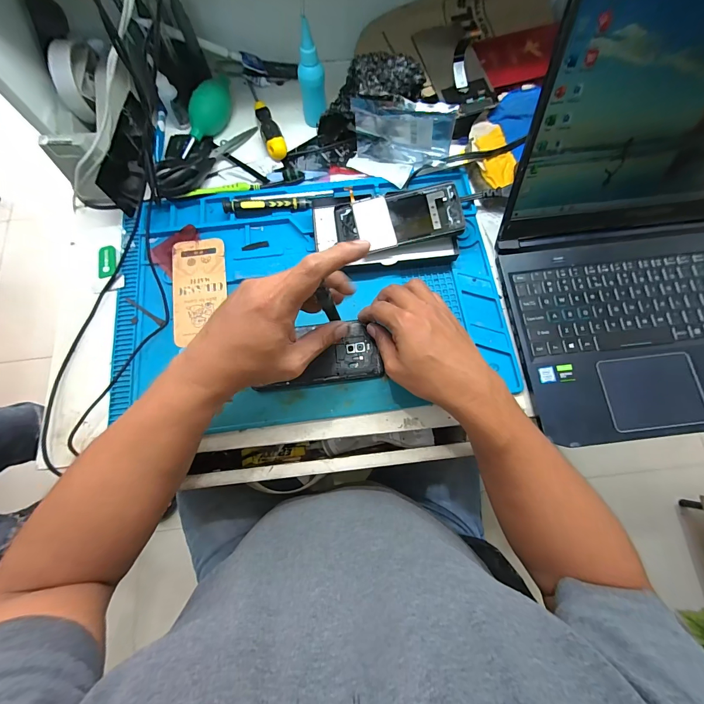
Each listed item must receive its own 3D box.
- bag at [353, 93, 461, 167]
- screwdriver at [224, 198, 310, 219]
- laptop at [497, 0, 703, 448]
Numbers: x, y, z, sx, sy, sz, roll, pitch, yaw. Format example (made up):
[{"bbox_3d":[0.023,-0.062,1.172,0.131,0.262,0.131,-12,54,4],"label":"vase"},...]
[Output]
[{"bbox_3d":[0.066,-0.290,0.427,0.126,0.081,0.031,11,74,4],"label":"bag"},{"bbox_3d":[-0.113,-0.197,0.441,0.113,0.015,0.020,-5,74,-1],"label":"screwdriver"},{"bbox_3d":[0.379,-0.114,0.310,0.375,0.220,0.345,-7,74,-1],"label":"laptop"}]

